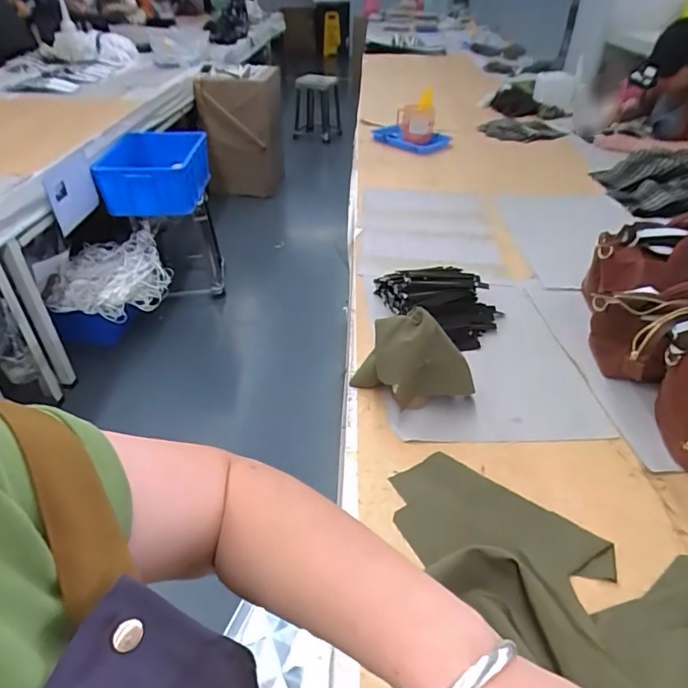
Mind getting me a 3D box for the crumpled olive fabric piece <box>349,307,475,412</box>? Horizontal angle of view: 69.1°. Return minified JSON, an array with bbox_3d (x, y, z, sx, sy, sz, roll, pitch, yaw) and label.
[{"bbox_3d":[0.104,0.036,0.790,0.195,0.167,0.073,14,40,17],"label":"crumpled olive fabric piece"}]

